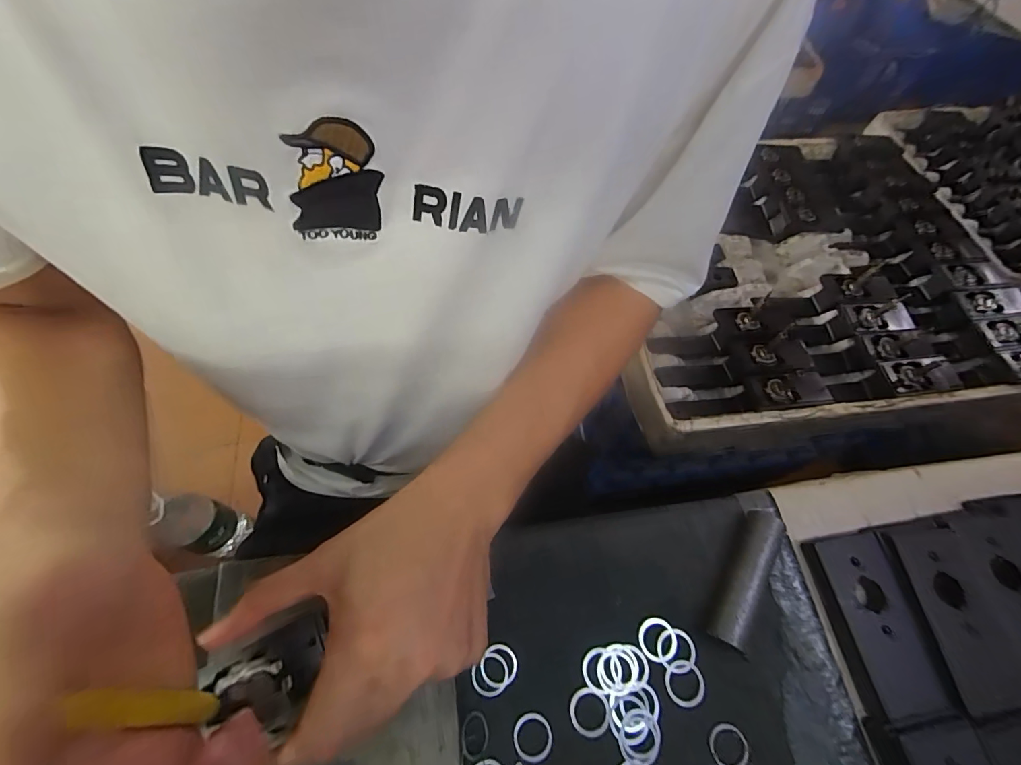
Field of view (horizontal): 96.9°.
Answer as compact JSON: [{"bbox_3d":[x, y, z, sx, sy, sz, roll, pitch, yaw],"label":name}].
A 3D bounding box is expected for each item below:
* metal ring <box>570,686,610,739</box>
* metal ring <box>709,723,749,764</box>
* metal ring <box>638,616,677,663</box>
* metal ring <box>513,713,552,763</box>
[{"bbox_3d":[0.050,0.208,0.285,0.026,0.004,0.025,2,62,-3],"label":"metal ring"},{"bbox_3d":[0.135,0.227,0.281,0.023,0.004,0.024,2,62,-3],"label":"metal ring"},{"bbox_3d":[0.100,0.174,0.305,0.026,0.004,0.027,10,62,1],"label":"metal ring"},{"bbox_3d":[0.014,0.218,0.277,0.023,0.004,0.025,2,62,-3],"label":"metal ring"}]

